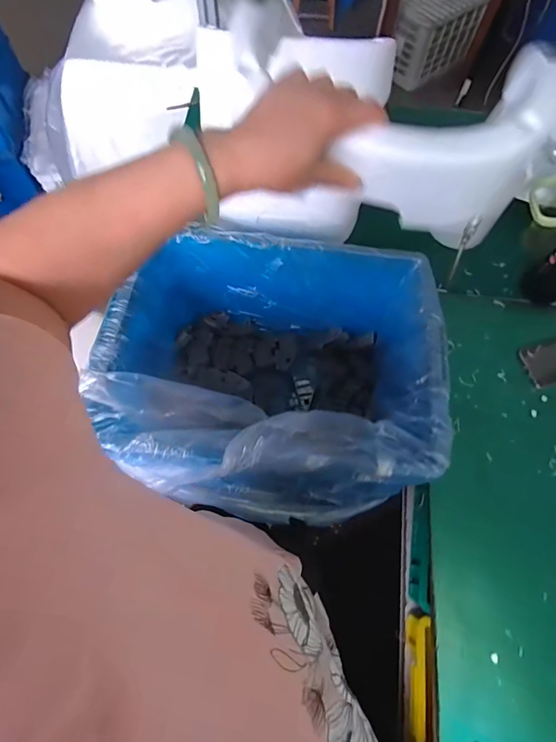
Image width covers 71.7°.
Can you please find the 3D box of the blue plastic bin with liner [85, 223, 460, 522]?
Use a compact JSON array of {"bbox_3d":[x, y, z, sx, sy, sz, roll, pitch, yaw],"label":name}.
[{"bbox_3d":[-0.014,-0.001,0.777,0.561,0.350,0.446,2,69,-1],"label":"blue plastic bin with liner"}]

